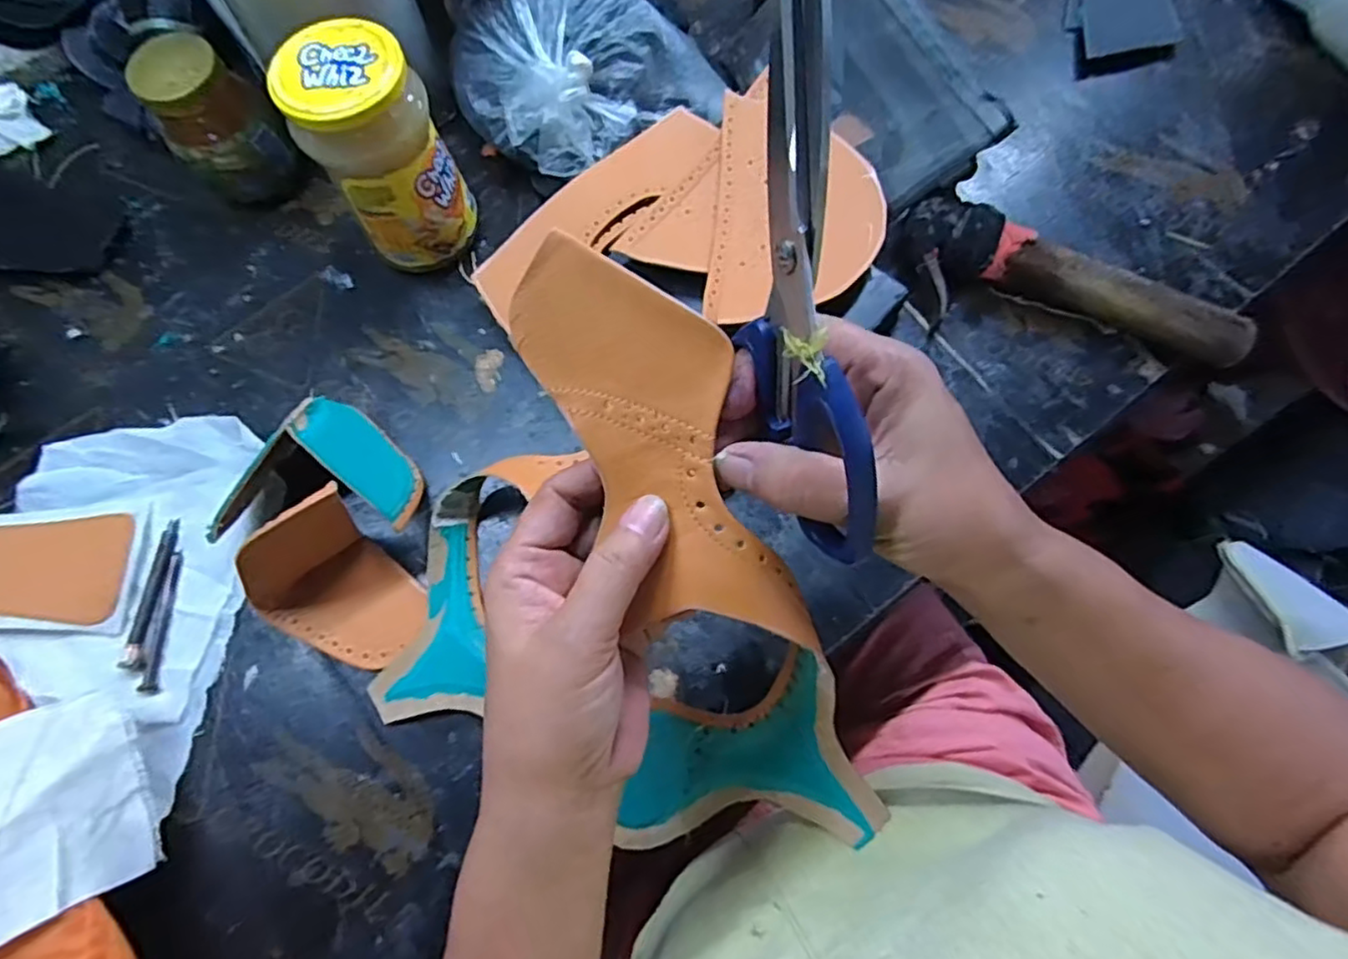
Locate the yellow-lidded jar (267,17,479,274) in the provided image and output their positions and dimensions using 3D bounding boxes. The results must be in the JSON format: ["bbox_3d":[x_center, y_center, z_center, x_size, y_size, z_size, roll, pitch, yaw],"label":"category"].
[{"bbox_3d":[-0.177,-0.196,0.421,0.073,0.135,0.069,-1,70,2],"label":"yellow-lidded jar"}]

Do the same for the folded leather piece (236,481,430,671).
[{"bbox_3d":[-0.186,0.057,0.373,0.084,0.065,0.078,24,73,10],"label":"folded leather piece"}]

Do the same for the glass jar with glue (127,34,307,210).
[{"bbox_3d":[-0.308,-0.237,0.459,0.064,0.098,0.057,-41,74,-12],"label":"glass jar with glue"}]

